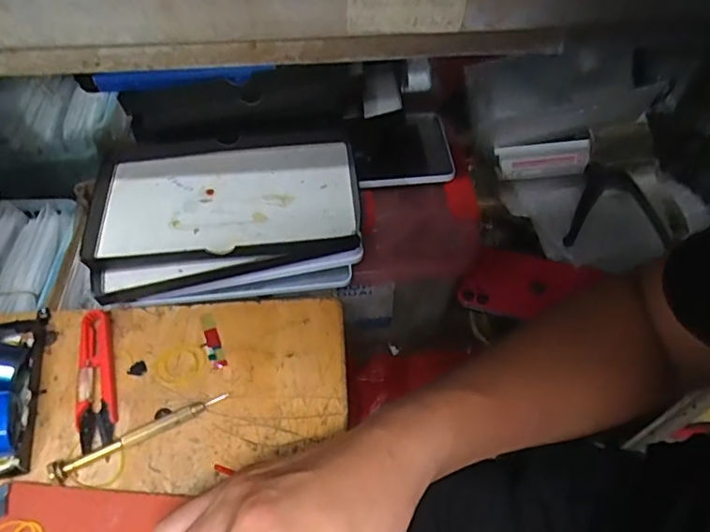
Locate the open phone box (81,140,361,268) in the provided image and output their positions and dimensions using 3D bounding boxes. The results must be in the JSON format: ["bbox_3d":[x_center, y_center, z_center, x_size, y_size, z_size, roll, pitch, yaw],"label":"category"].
[{"bbox_3d":[-0.100,-0.052,0.405,0.198,0.026,0.104,-3,55,-3],"label":"open phone box"}]

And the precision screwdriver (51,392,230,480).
[{"bbox_3d":[-0.131,0.104,0.327,0.107,0.009,0.010,-23,58,-16],"label":"precision screwdriver"}]

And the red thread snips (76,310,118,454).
[{"bbox_3d":[-0.171,0.072,0.348,0.023,0.013,0.092,-14,56,-10],"label":"red thread snips"}]

